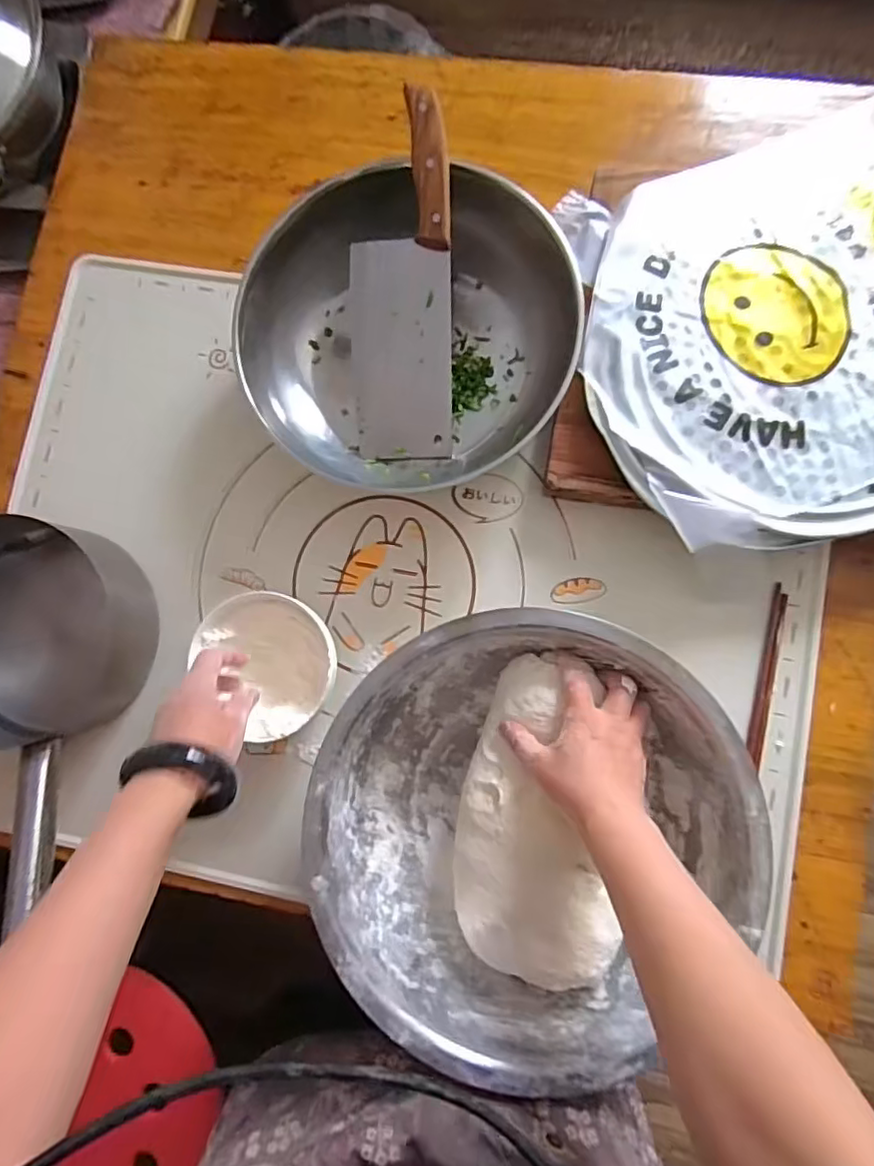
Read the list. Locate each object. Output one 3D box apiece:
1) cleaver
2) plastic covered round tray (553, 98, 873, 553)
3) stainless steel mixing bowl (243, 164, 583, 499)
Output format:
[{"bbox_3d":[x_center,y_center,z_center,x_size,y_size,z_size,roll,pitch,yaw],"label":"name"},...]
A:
[{"bbox_3d":[-0.027,-0.270,0.564,0.099,0.013,0.301,7,106,6],"label":"cleaver"},{"bbox_3d":[0.315,-0.229,0.528,0.375,0.050,0.362,-1,83,5],"label":"plastic covered round tray"},{"bbox_3d":[-0.029,-0.233,0.576,0.278,0.088,0.284,-1,83,5],"label":"stainless steel mixing bowl"}]

